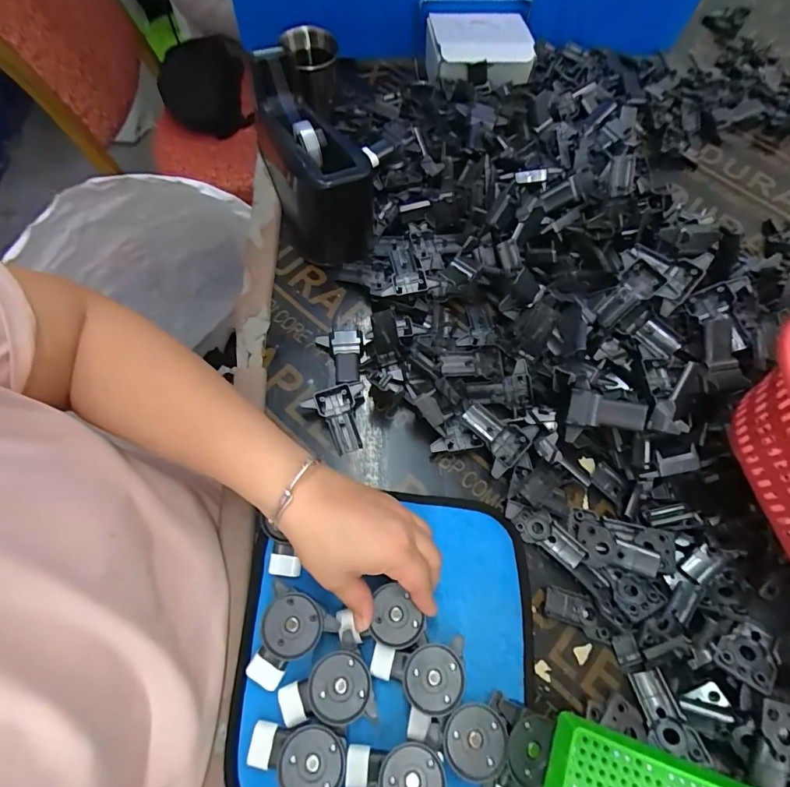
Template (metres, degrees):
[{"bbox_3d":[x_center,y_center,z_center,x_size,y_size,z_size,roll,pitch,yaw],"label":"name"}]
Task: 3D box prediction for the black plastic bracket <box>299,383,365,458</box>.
[{"bbox_3d":[-0.052,0.024,0.396,0.052,0.022,0.056,-10,68,-6],"label":"black plastic bracket"}]

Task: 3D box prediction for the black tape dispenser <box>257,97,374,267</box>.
[{"bbox_3d":[-0.087,-0.234,0.459,0.083,0.098,0.179,-18,69,-9],"label":"black tape dispenser"}]

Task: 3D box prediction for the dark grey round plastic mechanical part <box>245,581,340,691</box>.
[{"bbox_3d":[-0.075,0.181,0.320,0.051,0.022,0.064,19,68,6],"label":"dark grey round plastic mechanical part"}]

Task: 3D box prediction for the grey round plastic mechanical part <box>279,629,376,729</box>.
[{"bbox_3d":[-0.050,0.203,0.309,0.065,0.016,0.051,-10,68,-6],"label":"grey round plastic mechanical part"}]

